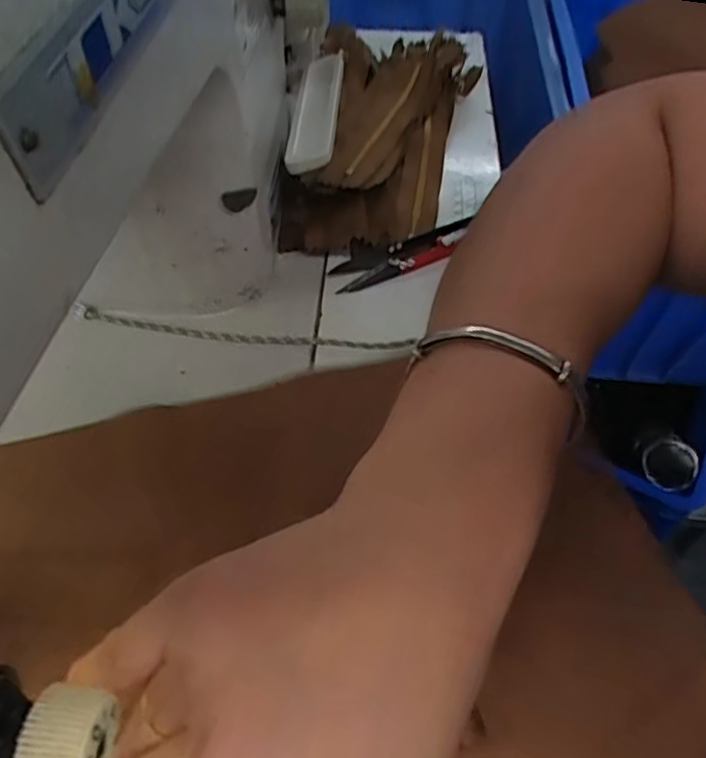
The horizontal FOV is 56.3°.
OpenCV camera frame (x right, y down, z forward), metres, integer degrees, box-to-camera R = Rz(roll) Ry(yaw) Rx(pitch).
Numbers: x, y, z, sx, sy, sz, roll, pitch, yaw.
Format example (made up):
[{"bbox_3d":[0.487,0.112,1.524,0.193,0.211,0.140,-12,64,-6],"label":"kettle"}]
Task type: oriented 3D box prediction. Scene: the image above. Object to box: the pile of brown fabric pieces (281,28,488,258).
[{"bbox_3d":[0.025,-0.178,0.458,0.117,0.041,0.242,6,51,3],"label":"pile of brown fabric pieces"}]

